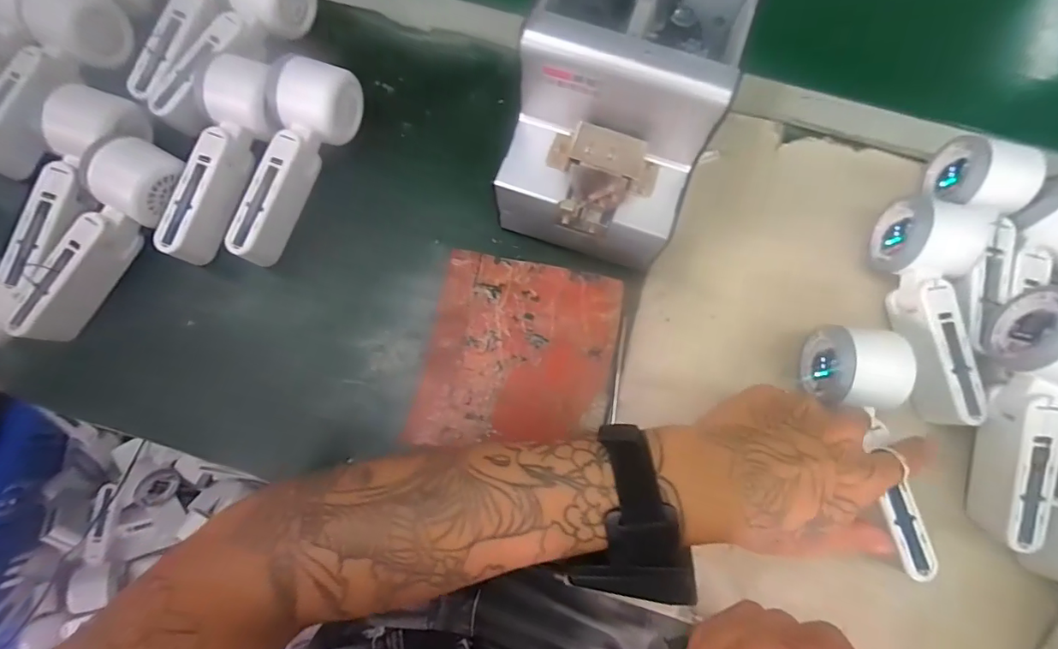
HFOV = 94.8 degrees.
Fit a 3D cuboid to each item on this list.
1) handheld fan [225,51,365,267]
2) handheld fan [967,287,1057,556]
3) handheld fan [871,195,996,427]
[{"bbox_3d":[-0.193,-0.131,0.383,0.051,0.054,0.165,24,79,5],"label":"handheld fan"},{"bbox_3d":[0.337,0.060,0.319,0.056,0.052,0.170,13,95,3],"label":"handheld fan"},{"bbox_3d":[0.298,-0.012,0.359,0.057,0.049,0.164,5,78,1],"label":"handheld fan"}]

